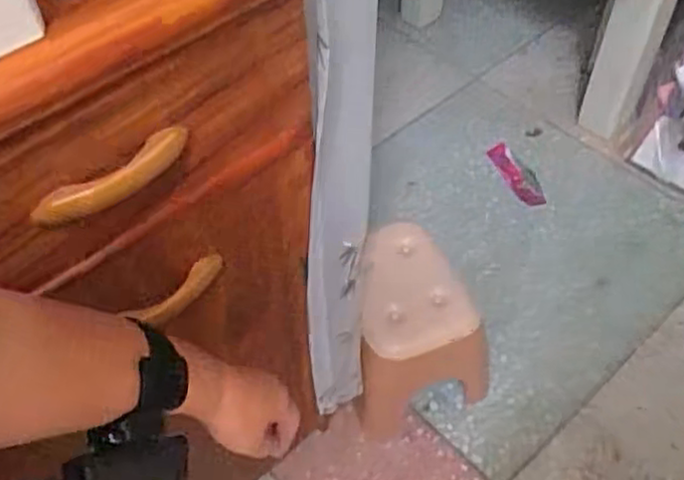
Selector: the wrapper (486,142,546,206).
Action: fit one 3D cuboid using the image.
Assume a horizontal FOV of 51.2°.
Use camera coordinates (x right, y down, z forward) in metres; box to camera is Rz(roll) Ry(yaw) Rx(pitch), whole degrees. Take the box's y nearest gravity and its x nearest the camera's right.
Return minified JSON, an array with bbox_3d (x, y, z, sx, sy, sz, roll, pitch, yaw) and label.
[{"bbox_3d":[0.419,-0.155,1.709,0.077,0.016,0.181,-23,64,-25],"label":"wrapper"}]

